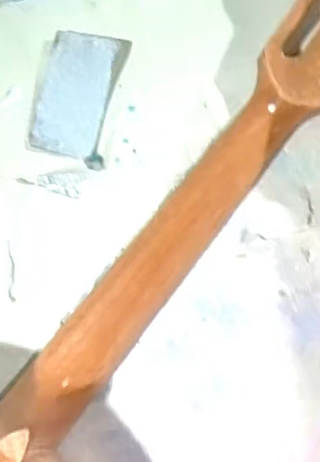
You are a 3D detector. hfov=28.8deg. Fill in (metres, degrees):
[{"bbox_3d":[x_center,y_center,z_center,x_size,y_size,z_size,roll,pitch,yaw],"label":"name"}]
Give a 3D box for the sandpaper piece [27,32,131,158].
[{"bbox_3d":[-0.054,-0.086,0.390,0.046,0.009,0.078,17,86,1],"label":"sandpaper piece"}]

